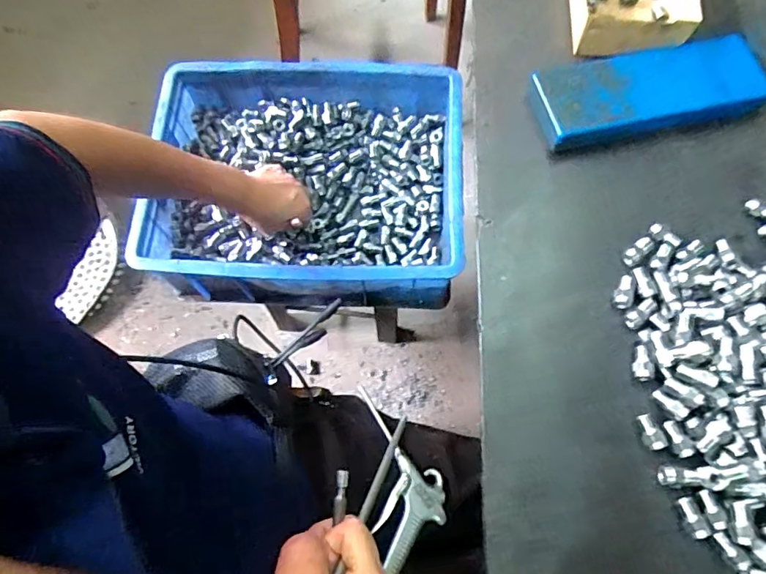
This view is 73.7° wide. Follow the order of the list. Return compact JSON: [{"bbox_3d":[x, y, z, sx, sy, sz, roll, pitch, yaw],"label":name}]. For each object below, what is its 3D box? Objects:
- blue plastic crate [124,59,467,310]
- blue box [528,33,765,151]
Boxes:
[{"bbox_3d":[-0.095,-0.130,0.684,0.383,0.134,0.298,1,68,1],"label":"blue plastic crate"},{"bbox_3d":[0.283,-0.206,0.550,0.249,0.037,0.095,-11,69,-4],"label":"blue box"}]

